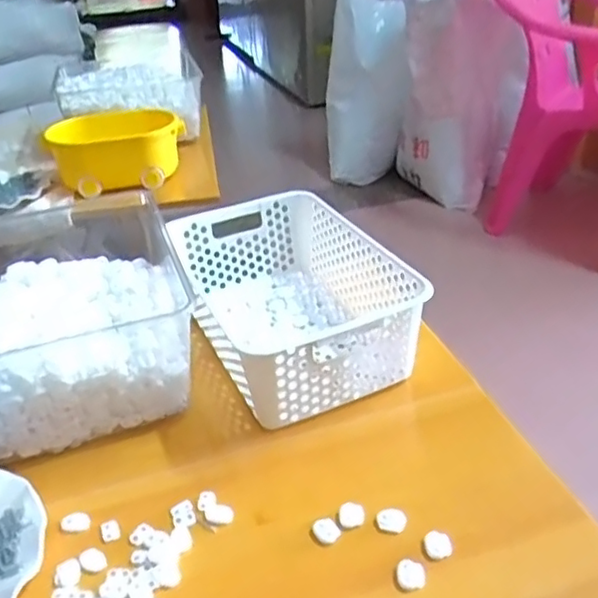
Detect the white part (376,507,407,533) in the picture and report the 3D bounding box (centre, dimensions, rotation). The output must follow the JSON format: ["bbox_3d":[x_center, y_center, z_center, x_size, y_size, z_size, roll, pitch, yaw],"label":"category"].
[{"bbox_3d":[0.077,0.184,0.532,0.025,0.009,0.019,5,34,14],"label":"white part"}]

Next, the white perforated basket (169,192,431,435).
[{"bbox_3d":[-0.009,-0.005,0.728,0.189,0.109,0.298,-16,35,-18],"label":"white perforated basket"}]

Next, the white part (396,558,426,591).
[{"bbox_3d":[0.086,0.211,0.491,0.022,0.009,0.022,-1,33,4],"label":"white part"}]

